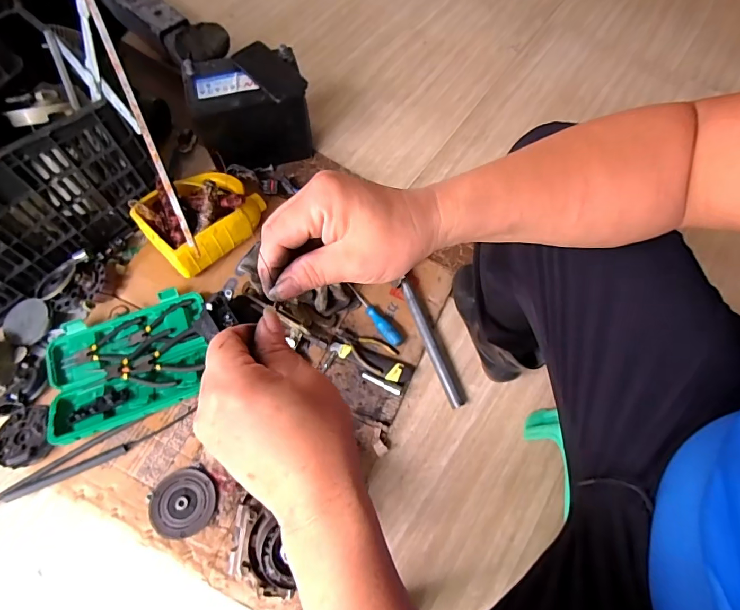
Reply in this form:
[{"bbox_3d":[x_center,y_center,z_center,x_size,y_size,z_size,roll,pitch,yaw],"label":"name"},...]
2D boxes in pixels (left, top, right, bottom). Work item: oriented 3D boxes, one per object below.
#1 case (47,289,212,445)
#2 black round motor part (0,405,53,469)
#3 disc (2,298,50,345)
[{"bbox_3d":[-0.455,0.106,0.793,0.299,0.036,0.227,-18,68,-11],"label":"case"},{"bbox_3d":[-0.626,0.237,0.745,0.102,0.023,0.100,1,66,-3],"label":"black round motor part"},{"bbox_3d":[-0.691,0.031,0.835,0.091,0.010,0.089,-1,78,6],"label":"disc"}]

